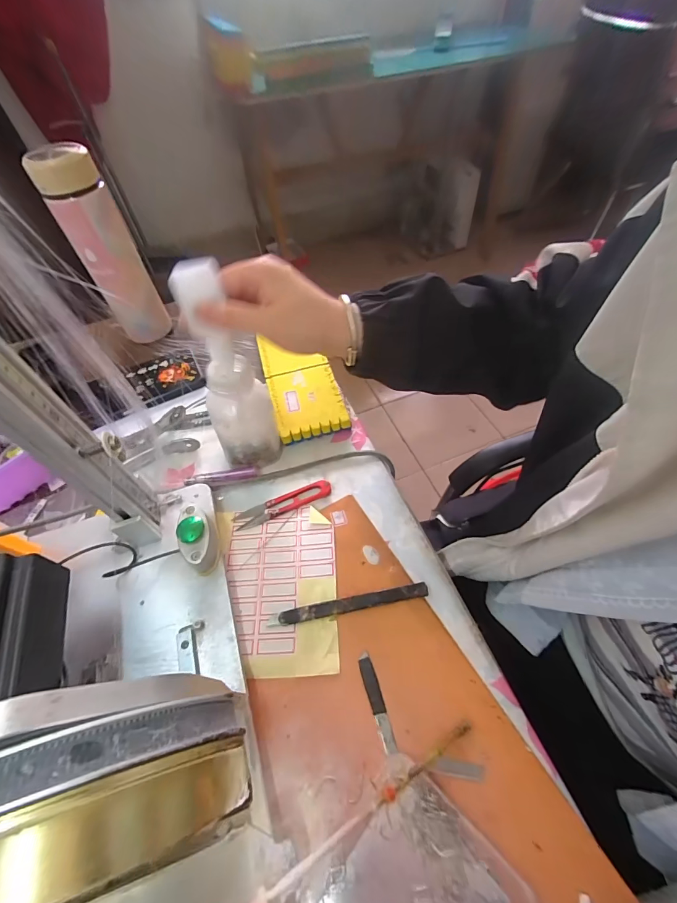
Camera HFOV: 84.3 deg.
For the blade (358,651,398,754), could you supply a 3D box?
[{"bbox_3d":[0.029,0.190,0.285,0.010,0.004,0.064,-16,55,-8],"label":"blade"}]

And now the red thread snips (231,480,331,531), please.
[{"bbox_3d":[-0.057,0.052,0.381,0.101,0.007,0.021,-21,56,-12],"label":"red thread snips"}]

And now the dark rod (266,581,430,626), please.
[{"bbox_3d":[0.009,0.130,0.320,0.135,0.009,0.012,-10,54,-3],"label":"dark rod"}]

